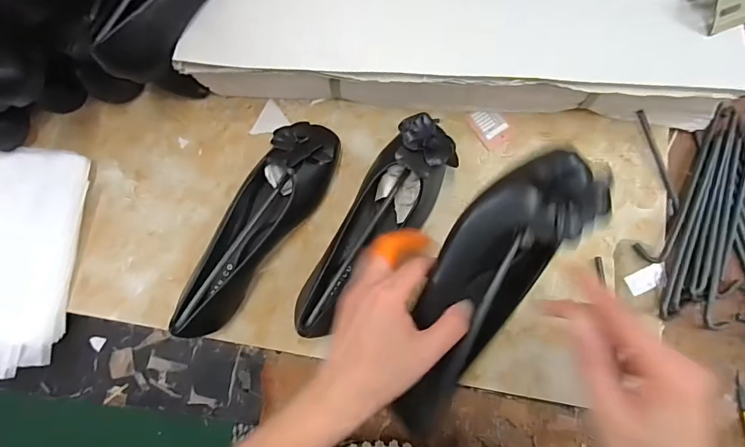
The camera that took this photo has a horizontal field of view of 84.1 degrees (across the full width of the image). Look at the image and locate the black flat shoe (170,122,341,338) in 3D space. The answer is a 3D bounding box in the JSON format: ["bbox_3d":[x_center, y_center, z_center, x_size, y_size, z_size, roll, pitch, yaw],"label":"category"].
[{"bbox_3d":[-0.118,-0.003,0.415,0.066,0.065,0.230,35,82,7],"label":"black flat shoe"}]

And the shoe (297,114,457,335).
[{"bbox_3d":[0.006,0.002,0.411,0.070,0.062,0.236,30,81,7],"label":"shoe"}]

